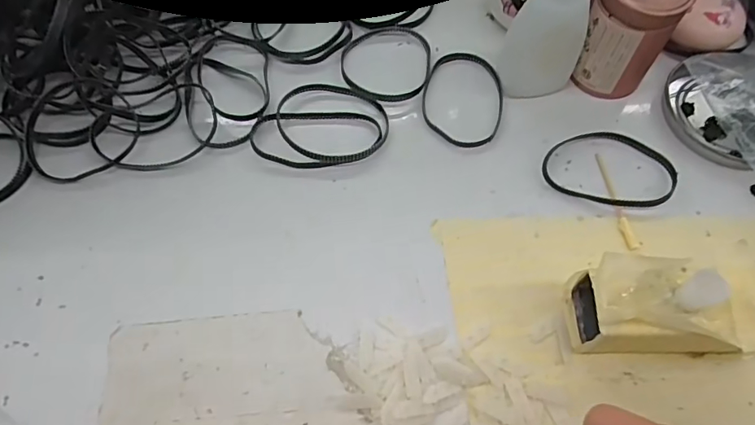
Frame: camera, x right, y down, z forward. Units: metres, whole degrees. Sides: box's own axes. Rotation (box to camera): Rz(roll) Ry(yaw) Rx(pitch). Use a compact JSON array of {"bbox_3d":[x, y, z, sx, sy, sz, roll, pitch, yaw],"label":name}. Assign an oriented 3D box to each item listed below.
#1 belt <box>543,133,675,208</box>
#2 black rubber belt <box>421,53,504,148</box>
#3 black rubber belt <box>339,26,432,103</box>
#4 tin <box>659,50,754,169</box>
[{"bbox_3d":[0.128,-0.026,0.284,0.071,0.005,0.048,12,65,6],"label":"belt"},{"bbox_3d":[0.051,-0.068,0.305,0.048,0.004,0.066,9,64,4],"label":"black rubber belt"},{"bbox_3d":[0.006,-0.092,0.315,0.056,0.004,0.054,0,64,0],"label":"black rubber belt"},{"bbox_3d":[0.209,-0.062,0.291,0.071,0.018,0.074,0,64,0],"label":"tin"}]

